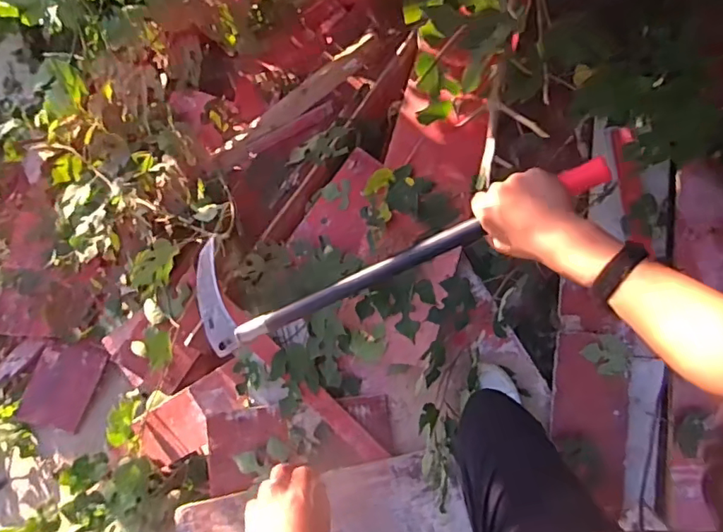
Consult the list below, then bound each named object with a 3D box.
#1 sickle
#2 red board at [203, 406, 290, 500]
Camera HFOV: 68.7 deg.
[{"bbox_3d":[0.020,-0.029,0.677,0.548,0.049,0.148,-18,58,17],"label":"sickle"},{"bbox_3d":[-0.302,0.482,1.391,0.225,0.016,0.199,-12,86,3],"label":"red board"}]

